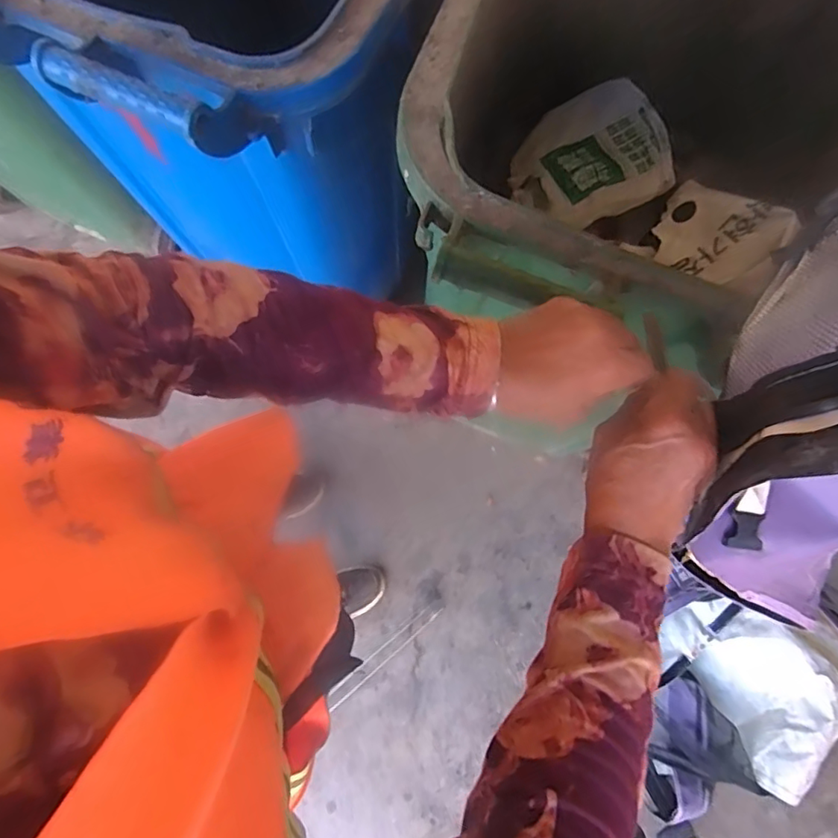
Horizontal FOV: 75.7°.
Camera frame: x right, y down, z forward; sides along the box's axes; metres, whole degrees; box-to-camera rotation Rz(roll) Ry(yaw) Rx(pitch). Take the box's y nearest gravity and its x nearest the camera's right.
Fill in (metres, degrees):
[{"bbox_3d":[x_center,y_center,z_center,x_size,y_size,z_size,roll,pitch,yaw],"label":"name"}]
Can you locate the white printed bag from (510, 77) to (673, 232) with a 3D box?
[{"bbox_3d":[0.282,-0.440,0.911,0.256,0.080,0.235,-23,74,1],"label":"white printed bag"}]

